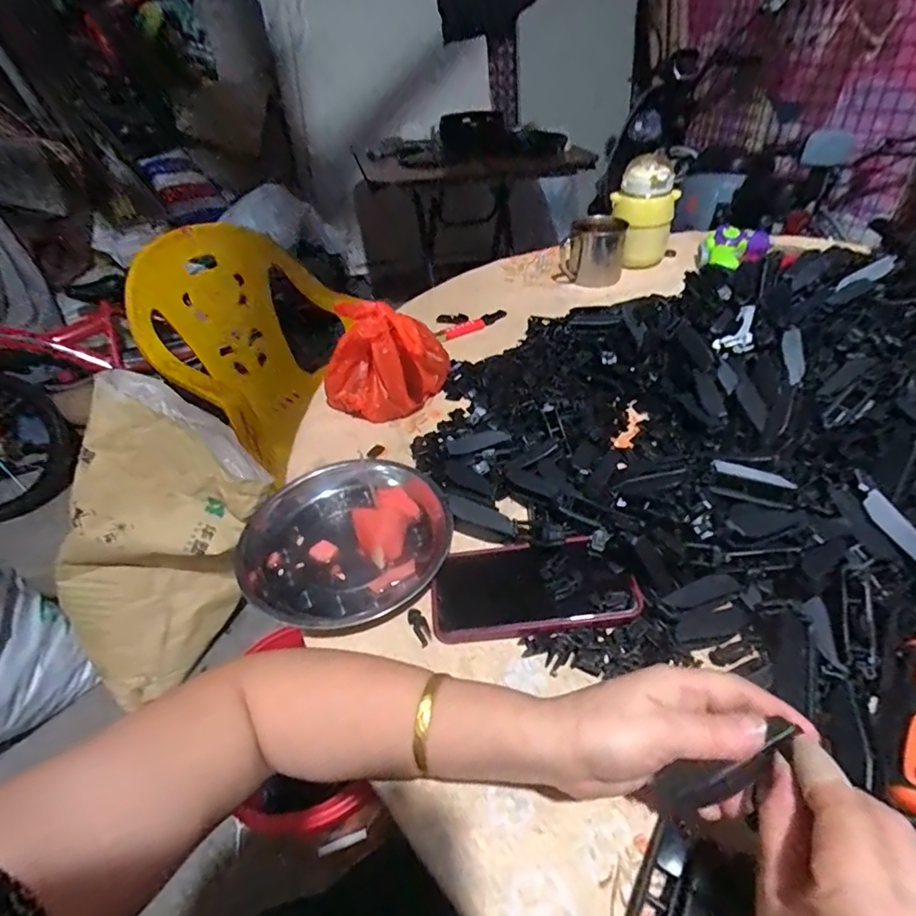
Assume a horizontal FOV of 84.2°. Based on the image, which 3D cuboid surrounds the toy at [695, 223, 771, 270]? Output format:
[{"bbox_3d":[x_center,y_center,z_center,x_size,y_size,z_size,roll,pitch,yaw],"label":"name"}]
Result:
[{"bbox_3d":[0.484,-0.371,0.893,0.107,0.052,0.061,14,45,22],"label":"toy"}]

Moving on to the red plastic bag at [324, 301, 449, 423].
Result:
[{"bbox_3d":[-0.094,-0.121,0.612,0.142,0.112,0.109,3,42,11],"label":"red plastic bag"}]

